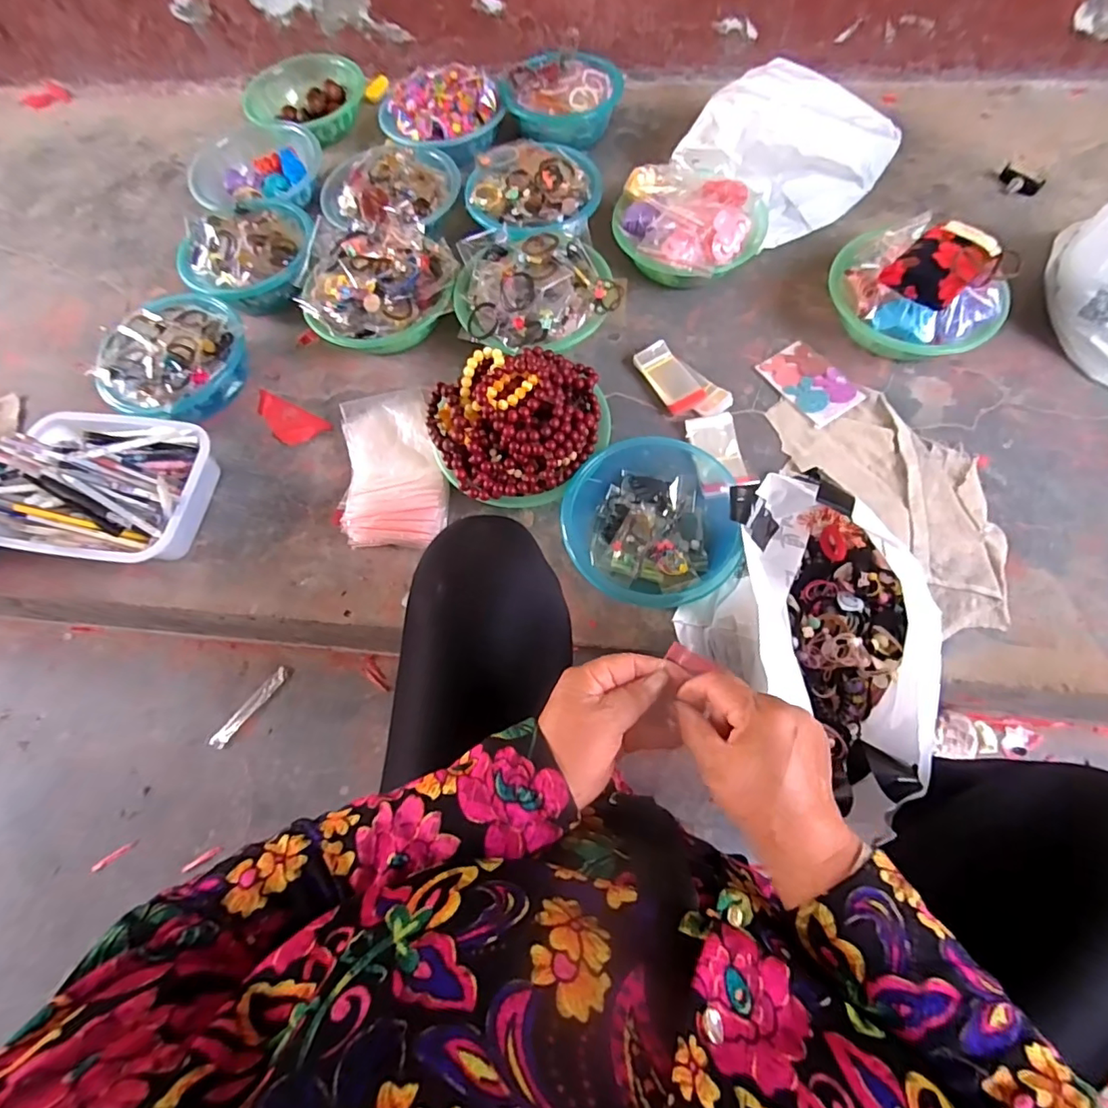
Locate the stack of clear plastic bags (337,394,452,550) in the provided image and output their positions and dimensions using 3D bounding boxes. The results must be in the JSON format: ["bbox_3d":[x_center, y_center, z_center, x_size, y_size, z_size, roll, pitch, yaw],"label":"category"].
[{"bbox_3d":[-0.226,-0.124,0.768,0.142,0.071,0.244,-8,67,0],"label":"stack of clear plastic bags"}]

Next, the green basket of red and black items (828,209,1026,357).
[{"bbox_3d":[0.531,-0.392,0.788,0.238,0.141,0.213,42,76,18],"label":"green basket of red and black items"}]

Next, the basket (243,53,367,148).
[{"bbox_3d":[-0.504,-0.920,1.106,0.216,0.068,0.237,32,74,14],"label":"basket"}]

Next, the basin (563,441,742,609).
[{"bbox_3d":[0.137,-0.054,0.708,0.220,0.080,0.240,-1,69,2],"label":"basin"}]

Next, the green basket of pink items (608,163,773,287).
[{"bbox_3d":[0.218,-0.530,0.876,0.223,0.106,0.209,-1,69,2],"label":"green basket of pink items"}]

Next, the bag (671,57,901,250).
[{"bbox_3d":[0.404,-0.698,0.920,0.284,0.135,0.306,35,74,15],"label":"bag"}]

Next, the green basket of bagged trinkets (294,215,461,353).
[{"bbox_3d":[-0.270,-0.415,0.855,0.236,0.112,0.192,-6,67,1],"label":"green basket of bagged trinkets"}]

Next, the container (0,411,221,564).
[{"bbox_3d":[-0.637,-0.098,0.759,0.289,0.107,0.216,6,68,6],"label":"container"}]

